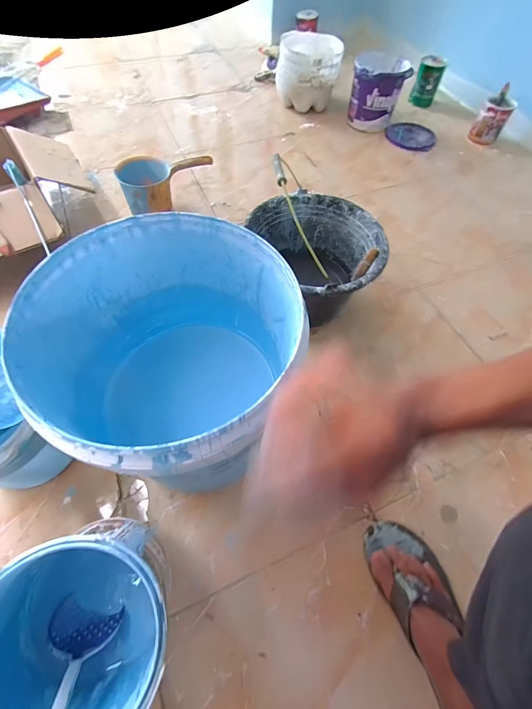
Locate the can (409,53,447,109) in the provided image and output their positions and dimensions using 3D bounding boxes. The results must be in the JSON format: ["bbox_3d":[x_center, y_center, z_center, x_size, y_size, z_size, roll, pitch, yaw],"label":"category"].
[{"bbox_3d":[0.651,-1.099,1.339,0.098,0.160,0.089,21,53,10],"label":"can"}]

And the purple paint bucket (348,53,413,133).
[{"bbox_3d":[0.403,-0.962,1.227,0.182,0.194,0.176,16,52,6],"label":"purple paint bucket"}]

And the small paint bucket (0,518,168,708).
[{"bbox_3d":[-0.211,0.301,0.380,0.191,0.195,0.191,4,70,-12],"label":"small paint bucket"}]

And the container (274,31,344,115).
[{"bbox_3d":[0.159,-1.081,1.280,0.226,0.206,0.238,11,52,2],"label":"container"}]

